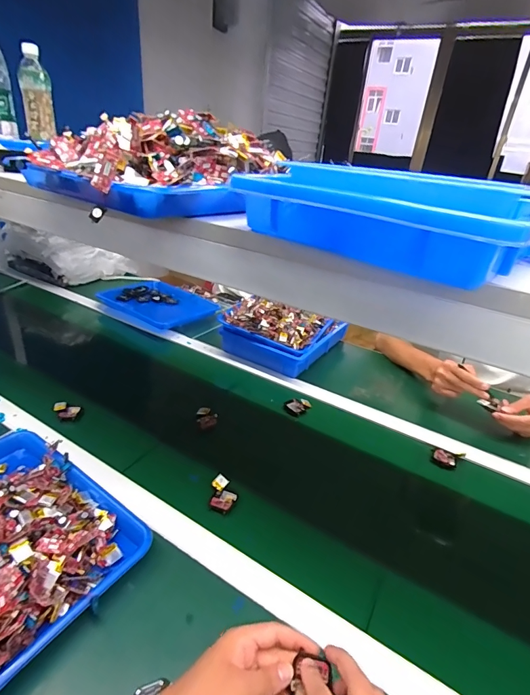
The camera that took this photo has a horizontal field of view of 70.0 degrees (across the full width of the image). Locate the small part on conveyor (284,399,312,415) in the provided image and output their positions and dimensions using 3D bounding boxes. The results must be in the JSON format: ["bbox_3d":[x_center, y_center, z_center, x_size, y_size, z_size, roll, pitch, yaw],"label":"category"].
[{"bbox_3d":[0.071,0.125,0.817,0.050,0.014,0.041,-16,35,-35],"label":"small part on conveyor"}]

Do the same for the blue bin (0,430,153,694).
[{"bbox_3d":[-0.347,0.229,0.480,0.341,0.060,0.256,23,33,29],"label":"blue bin"}]

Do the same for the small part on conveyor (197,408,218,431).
[{"bbox_3d":[-0.114,0.140,0.748,0.039,0.020,0.046,-5,30,-18],"label":"small part on conveyor"}]

